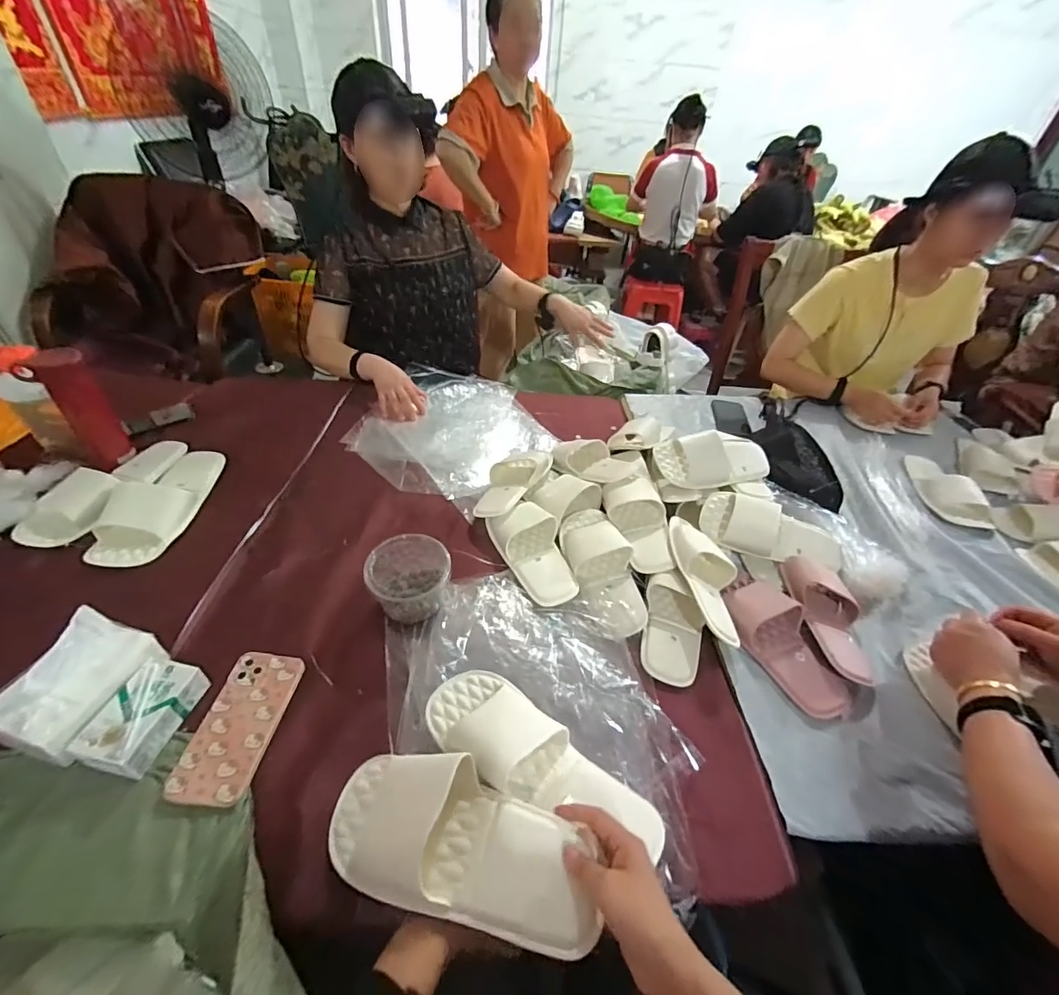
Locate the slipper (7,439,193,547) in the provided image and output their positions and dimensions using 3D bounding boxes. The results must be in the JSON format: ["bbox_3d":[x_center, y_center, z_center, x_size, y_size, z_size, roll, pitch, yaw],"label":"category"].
[{"bbox_3d":[-0.722,-0.030,0.771,0.108,0.062,0.272,13,44,9],"label":"slipper"}]

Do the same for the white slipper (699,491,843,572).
[{"bbox_3d":[0.406,0.052,0.743,0.228,0.053,0.094,17,42,12],"label":"white slipper"}]

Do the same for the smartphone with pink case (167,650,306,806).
[{"bbox_3d":[-0.337,0.262,0.526,0.081,0.007,0.165,11,41,-4],"label":"smartphone with pink case"}]

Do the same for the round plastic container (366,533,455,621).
[{"bbox_3d":[-0.174,0.116,0.656,0.116,0.092,0.100,-16,47,-21],"label":"round plastic container"}]

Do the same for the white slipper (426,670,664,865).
[{"bbox_3d":[0.012,0.279,0.488,0.272,0.050,0.105,26,48,15],"label":"white slipper"}]

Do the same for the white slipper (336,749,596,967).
[{"bbox_3d":[-0.069,0.311,0.415,0.263,0.059,0.115,9,43,20],"label":"white slipper"}]

